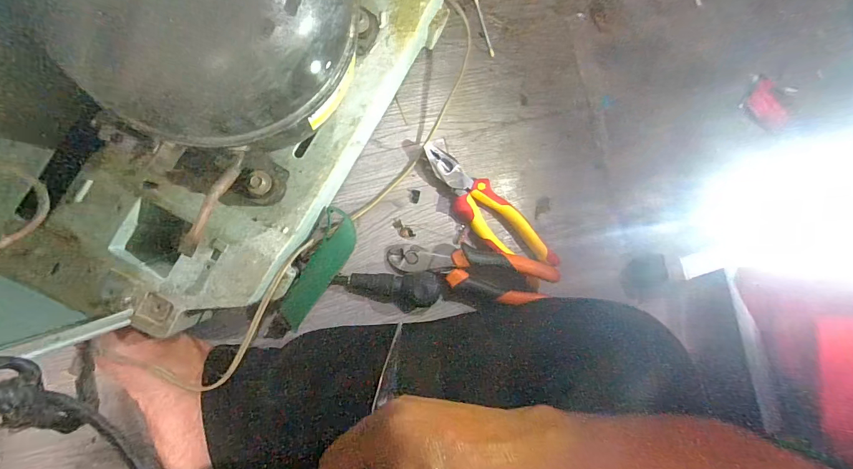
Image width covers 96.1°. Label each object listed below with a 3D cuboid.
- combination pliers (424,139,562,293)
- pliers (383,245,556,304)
[{"bbox_3d":[0.069,-0.023,0.435,0.048,0.026,0.196,-42,96,-8],"label":"combination pliers"},{"bbox_3d":[0.048,0.042,0.414,0.183,0.040,0.058,9,84,6],"label":"pliers"}]

